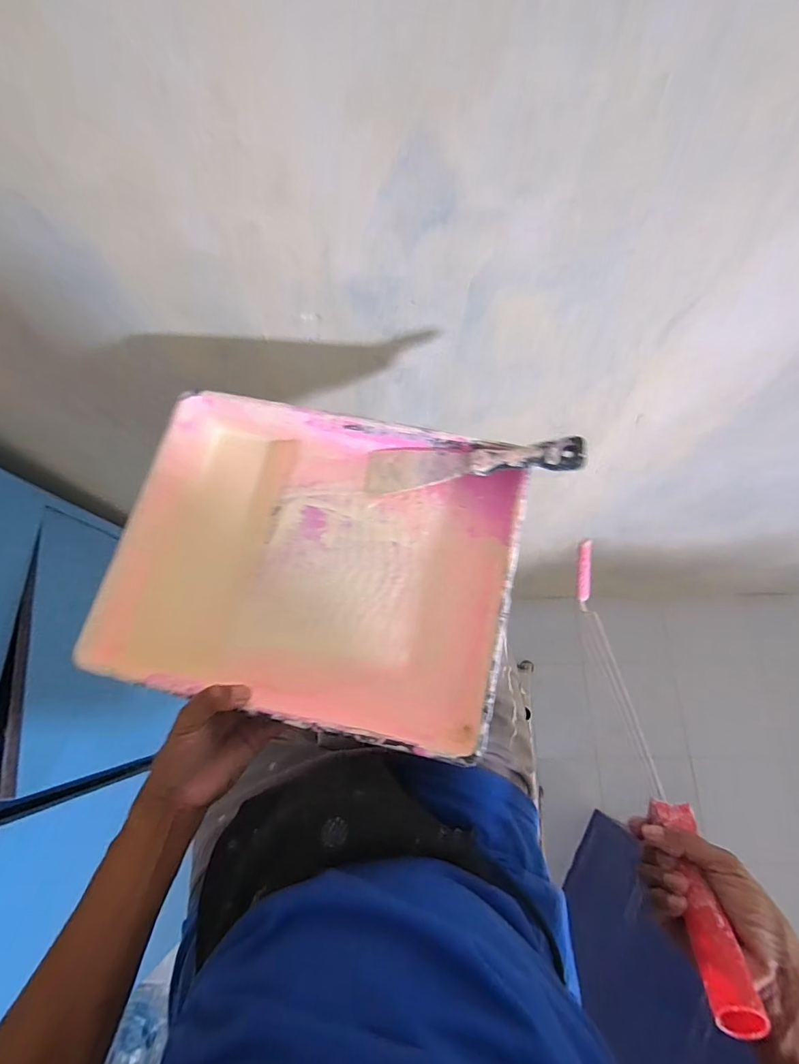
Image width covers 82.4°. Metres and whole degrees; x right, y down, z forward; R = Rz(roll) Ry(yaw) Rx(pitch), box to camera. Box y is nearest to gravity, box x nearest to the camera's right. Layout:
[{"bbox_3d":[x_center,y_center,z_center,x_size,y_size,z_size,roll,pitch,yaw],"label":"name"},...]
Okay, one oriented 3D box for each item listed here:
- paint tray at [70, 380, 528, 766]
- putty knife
[{"bbox_3d":[-0.074,0.027,0.441,0.343,0.094,0.277,12,74,5],"label":"paint tray"},{"bbox_3d":[0.064,-0.062,0.431,0.203,0.015,0.051,-3,72,23],"label":"putty knife"}]

